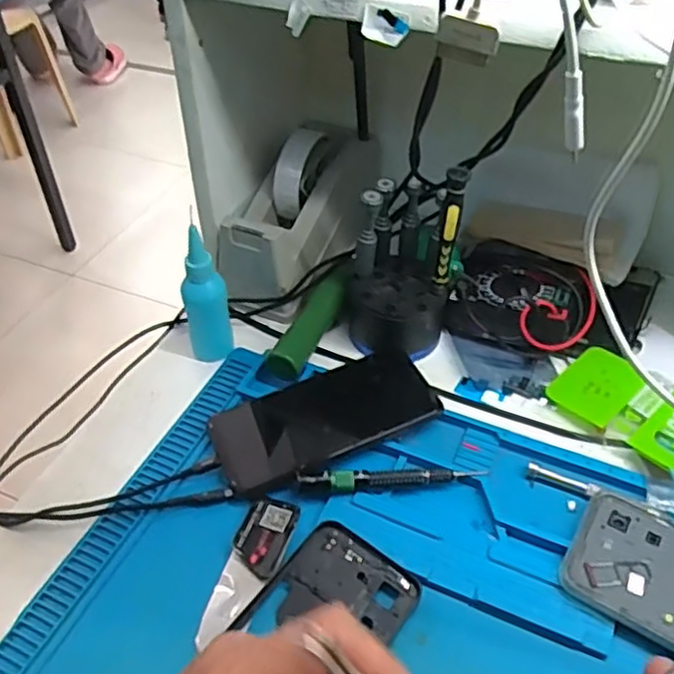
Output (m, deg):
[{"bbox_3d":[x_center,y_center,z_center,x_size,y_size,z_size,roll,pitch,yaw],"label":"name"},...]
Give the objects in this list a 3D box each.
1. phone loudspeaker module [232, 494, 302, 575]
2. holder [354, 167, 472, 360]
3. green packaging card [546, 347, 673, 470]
[{"bbox_3d":[-0.048,0.130,0.449,0.035,0.006,0.054,15,48,16],"label":"phone loudspeaker module"},{"bbox_3d":[0.053,-0.059,0.541,0.084,0.153,0.079,4,46,6],"label":"holder"},{"bbox_3d":[0.241,0.060,0.502,0.071,0.006,0.154,-37,50,-22],"label":"green packaging card"}]

